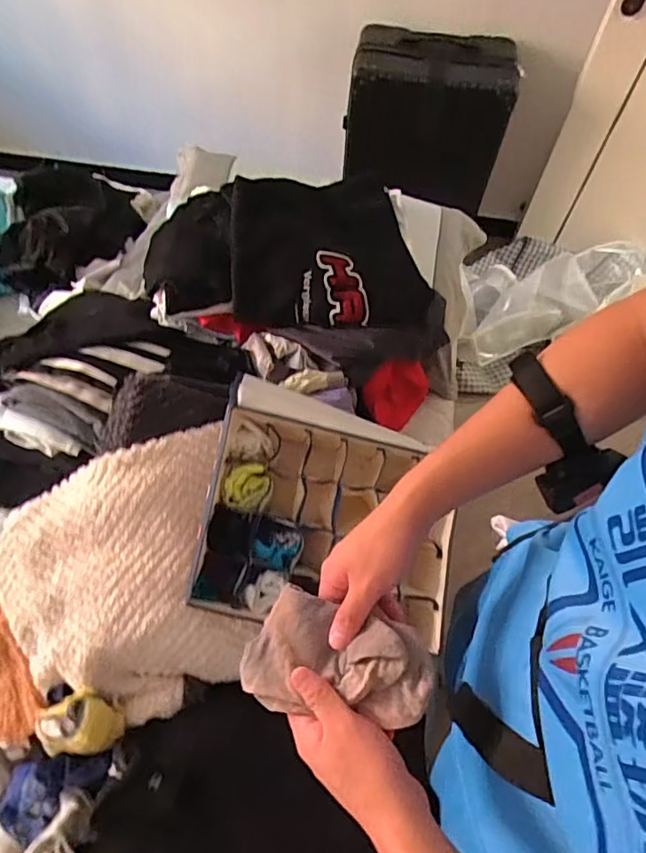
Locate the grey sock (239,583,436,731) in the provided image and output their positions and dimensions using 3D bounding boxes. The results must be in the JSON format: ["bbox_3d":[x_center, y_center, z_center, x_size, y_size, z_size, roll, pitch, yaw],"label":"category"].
[{"bbox_3d":[0.009,0.182,0.427,0.150,0.031,0.085,4,59,19],"label":"grey sock"}]

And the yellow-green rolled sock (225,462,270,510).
[{"bbox_3d":[-0.095,0.074,0.681,0.046,0.039,0.054,18,62,8],"label":"yellow-green rolled sock"}]

